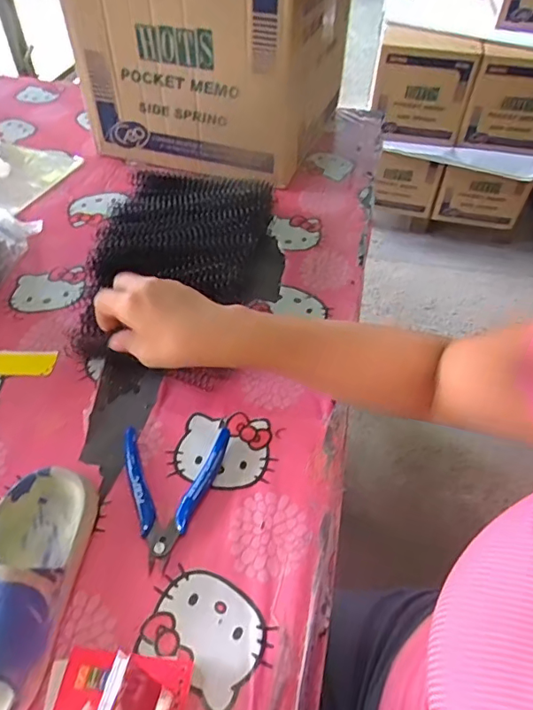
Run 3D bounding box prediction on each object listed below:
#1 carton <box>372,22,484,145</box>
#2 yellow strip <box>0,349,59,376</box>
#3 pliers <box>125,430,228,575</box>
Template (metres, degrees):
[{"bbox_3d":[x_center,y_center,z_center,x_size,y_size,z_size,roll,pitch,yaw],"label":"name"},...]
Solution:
[{"bbox_3d":[0.504,-0.876,1.662,0.288,0.305,0.212,11,49,8],"label":"carton"},{"bbox_3d":[-0.253,0.006,0.503,0.090,0.004,0.032,1,48,1],"label":"yellow strip"},{"bbox_3d":[-0.072,0.108,0.405,0.084,0.015,0.110,-3,48,-3],"label":"pliers"}]

